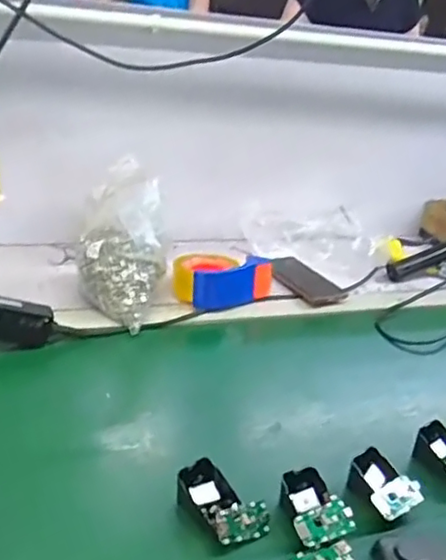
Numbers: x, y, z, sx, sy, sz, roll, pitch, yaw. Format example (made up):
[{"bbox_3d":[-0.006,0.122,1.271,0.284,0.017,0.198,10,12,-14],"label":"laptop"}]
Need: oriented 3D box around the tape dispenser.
[{"bbox_3d":[-0.006,-0.007,0.982,0.151,0.061,0.102,-7,32,-27],"label":"tape dispenser"}]

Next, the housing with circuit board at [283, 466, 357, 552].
[{"bbox_3d":[0.089,0.222,0.605,0.056,0.030,0.072,-7,31,-26],"label":"housing with circuit board"}]

